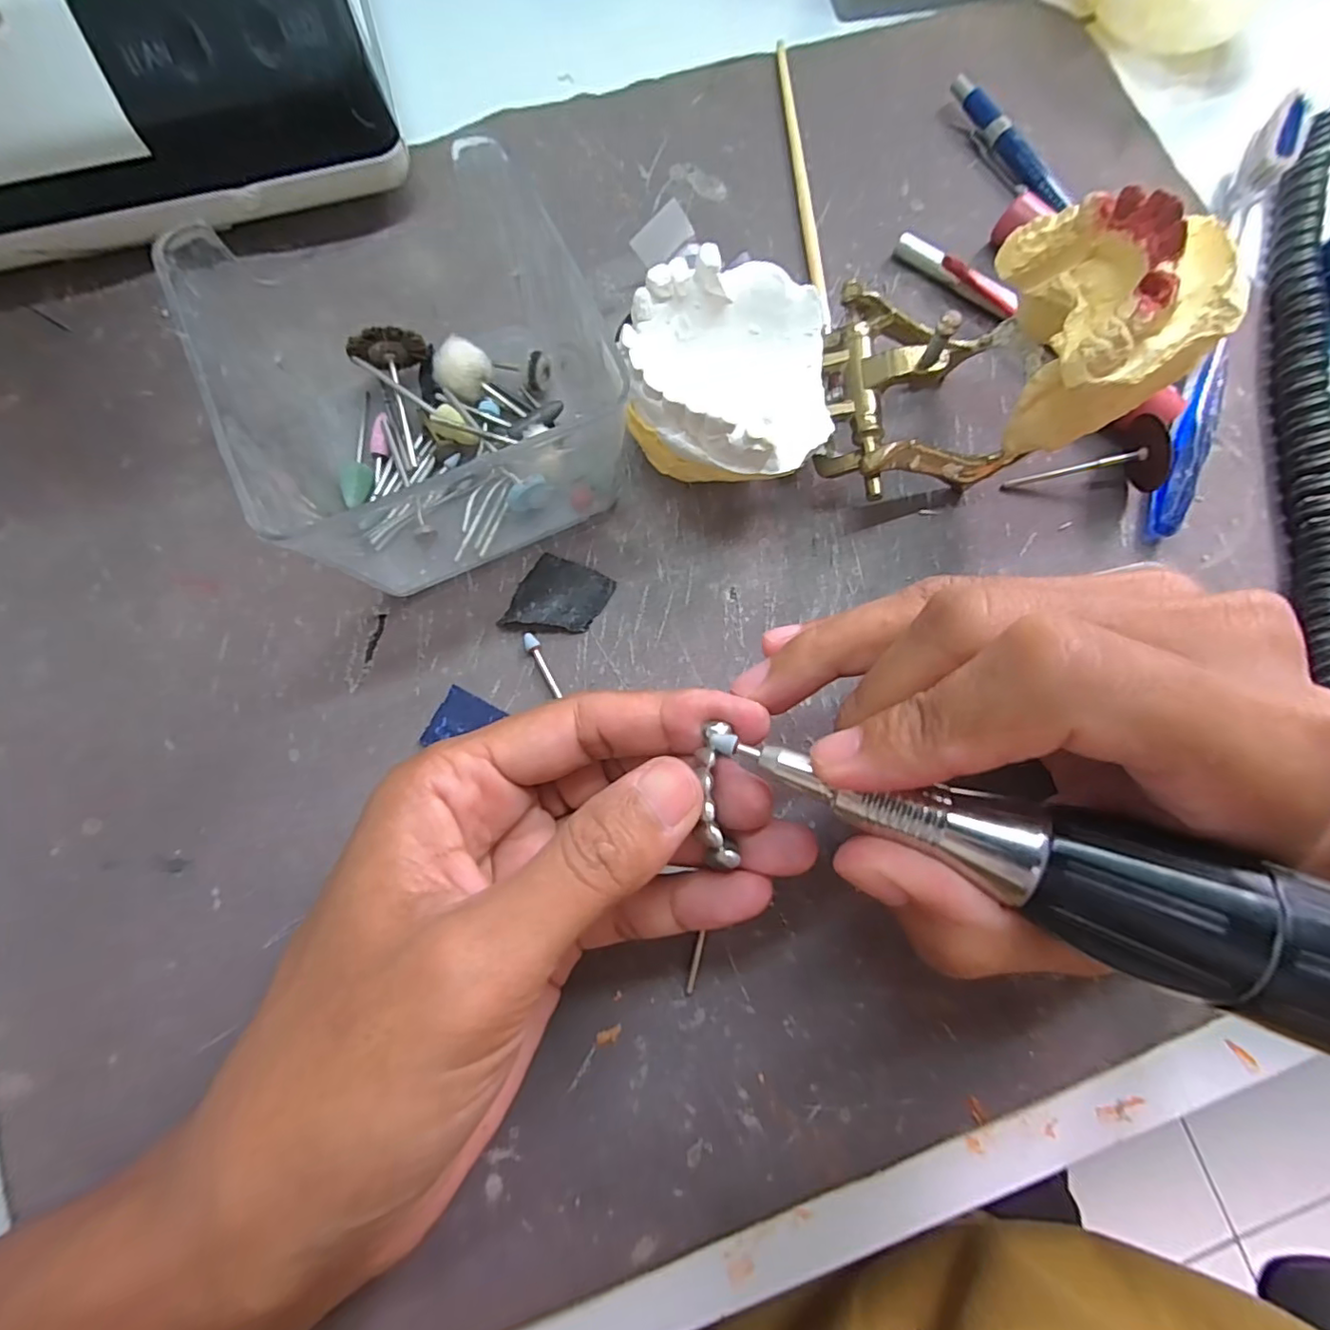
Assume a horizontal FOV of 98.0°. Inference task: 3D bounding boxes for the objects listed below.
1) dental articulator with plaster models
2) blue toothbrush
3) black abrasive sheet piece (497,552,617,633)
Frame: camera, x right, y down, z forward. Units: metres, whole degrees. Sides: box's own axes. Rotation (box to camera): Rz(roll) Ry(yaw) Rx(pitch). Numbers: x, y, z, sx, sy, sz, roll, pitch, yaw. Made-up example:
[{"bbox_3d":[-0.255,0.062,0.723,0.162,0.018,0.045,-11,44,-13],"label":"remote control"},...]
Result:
[{"bbox_3d":[0.062,-0.092,0.173,0.142,0.077,0.065,-8,78,-3],"label":"dental articulator with plaster models"},{"bbox_3d":[0.205,-0.128,0.212,0.015,0.025,0.180,23,78,4],"label":"blue toothbrush"},{"bbox_3d":[-0.035,-0.022,0.192,0.029,0.006,0.027,23,78,4],"label":"black abrasive sheet piece"}]

